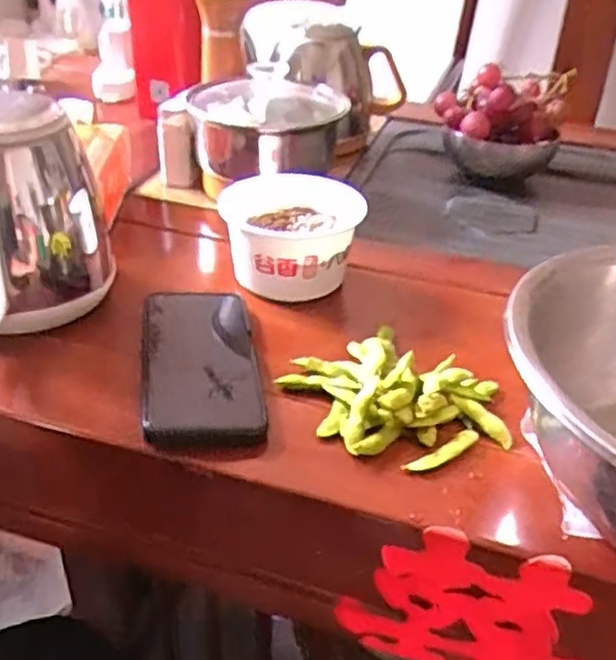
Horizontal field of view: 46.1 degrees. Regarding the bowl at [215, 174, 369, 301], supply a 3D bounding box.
[{"bbox_3d":[-0.013,-0.074,0.609,0.107,0.078,0.113,3,34,-2],"label":"bowl"}]

